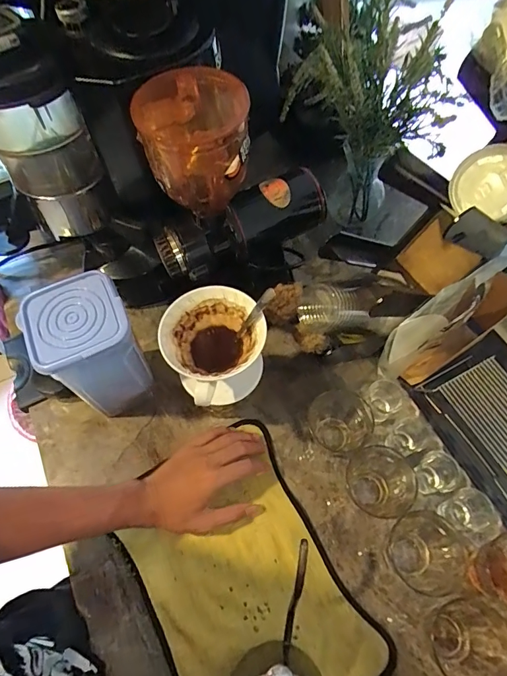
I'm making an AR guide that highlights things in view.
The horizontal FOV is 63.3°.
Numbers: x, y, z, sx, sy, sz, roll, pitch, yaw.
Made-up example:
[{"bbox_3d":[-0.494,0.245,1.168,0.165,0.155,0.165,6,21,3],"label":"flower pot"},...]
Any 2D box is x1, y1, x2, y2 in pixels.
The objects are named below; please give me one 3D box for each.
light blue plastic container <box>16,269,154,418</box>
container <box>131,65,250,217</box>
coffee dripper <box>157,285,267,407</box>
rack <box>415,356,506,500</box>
[{"bbox_3d":[-0.195,0.024,0.529,0.100,0.207,0.099,-22,63,-10],"label":"light blue plastic container"},{"bbox_3d":[-0.057,-0.193,0.412,0.101,0.123,0.099,-3,61,0],"label":"container"},{"bbox_3d":[-0.045,0.012,0.481,0.108,0.091,0.105,-1,61,1],"label":"coffee dripper"},{"bbox_3d":[0.323,0.121,0.539,0.104,0.054,0.185,-25,64,-14],"label":"rack"}]

